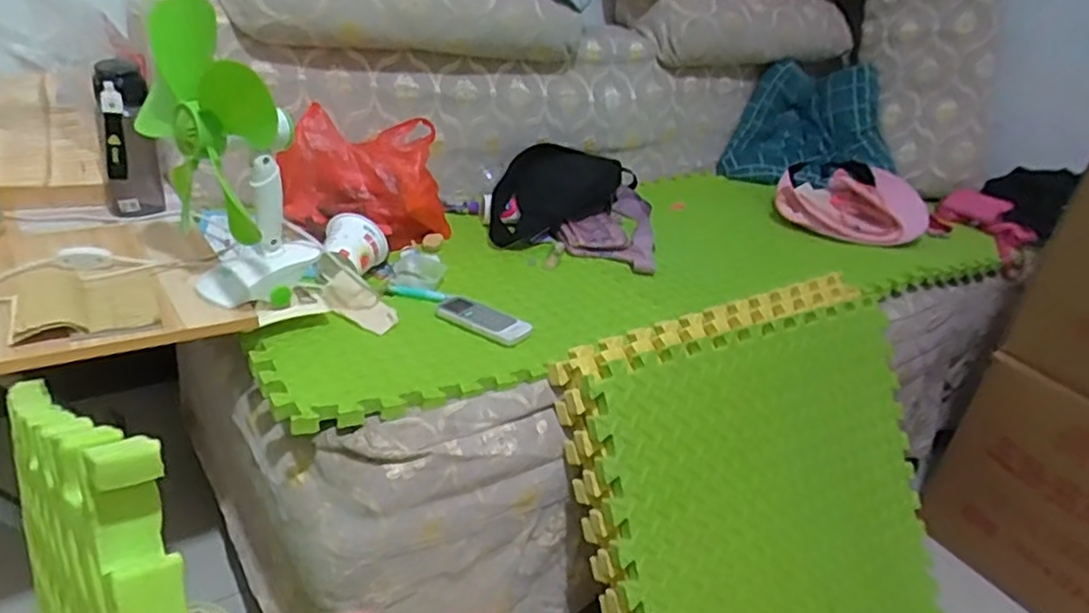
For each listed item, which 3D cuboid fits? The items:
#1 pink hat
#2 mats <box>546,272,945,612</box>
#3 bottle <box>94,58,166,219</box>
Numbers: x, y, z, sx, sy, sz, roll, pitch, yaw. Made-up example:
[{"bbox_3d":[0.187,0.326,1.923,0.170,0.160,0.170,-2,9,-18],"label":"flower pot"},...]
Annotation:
[{"bbox_3d":[0.681,-0.233,1.546,0.314,0.081,0.371,18,30,19],"label":"pink hat"},{"bbox_3d":[0.328,0.302,0.966,0.603,0.619,0.076,-13,2,-34],"label":"mats"},{"bbox_3d":[-0.565,-0.220,0.948,0.067,0.200,0.061,-9,32,-29],"label":"bottle"}]

